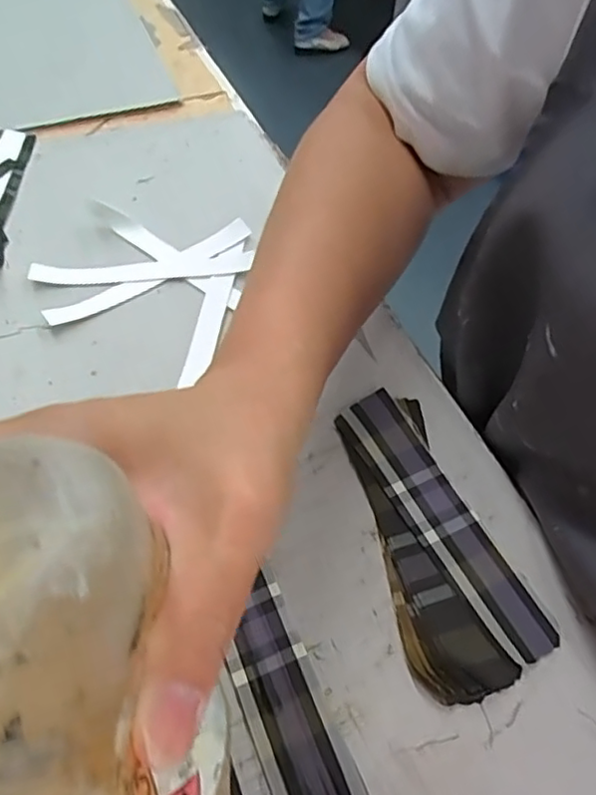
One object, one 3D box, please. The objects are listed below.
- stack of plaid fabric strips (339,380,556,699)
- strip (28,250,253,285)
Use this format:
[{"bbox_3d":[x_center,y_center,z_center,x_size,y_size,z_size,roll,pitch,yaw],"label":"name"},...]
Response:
[{"bbox_3d":[0.055,0.059,0.287,0.060,0.010,0.142,-16,54,-14],"label":"stack of plaid fabric strips"},{"bbox_3d":[-0.101,-0.082,0.400,0.133,0.006,0.017,-5,62,-3],"label":"strip"}]

